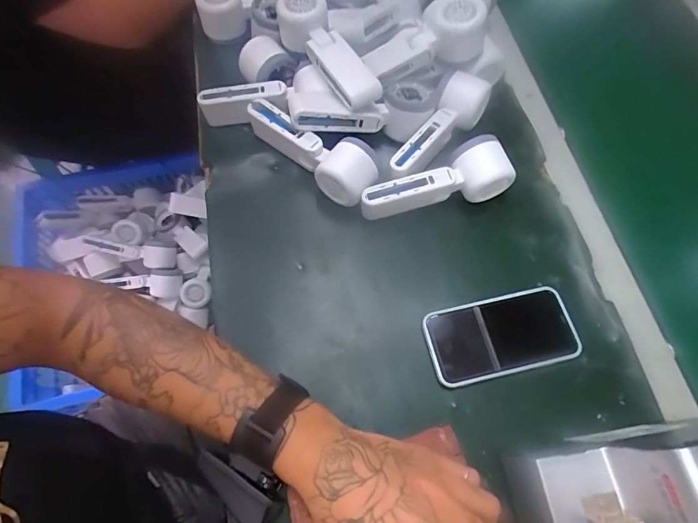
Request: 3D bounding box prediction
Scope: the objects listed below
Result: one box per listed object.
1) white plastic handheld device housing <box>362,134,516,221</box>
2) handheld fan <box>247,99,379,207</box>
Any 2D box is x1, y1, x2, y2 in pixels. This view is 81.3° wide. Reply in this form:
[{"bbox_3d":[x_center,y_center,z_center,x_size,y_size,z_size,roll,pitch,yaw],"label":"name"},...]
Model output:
[{"bbox_3d":[0.094,-0.085,0.441,0.165,0.054,0.051,-16,68,-9],"label":"white plastic handheld device housing"},{"bbox_3d":[-0.042,-0.126,0.459,0.164,0.051,0.057,37,71,13],"label":"handheld fan"}]

